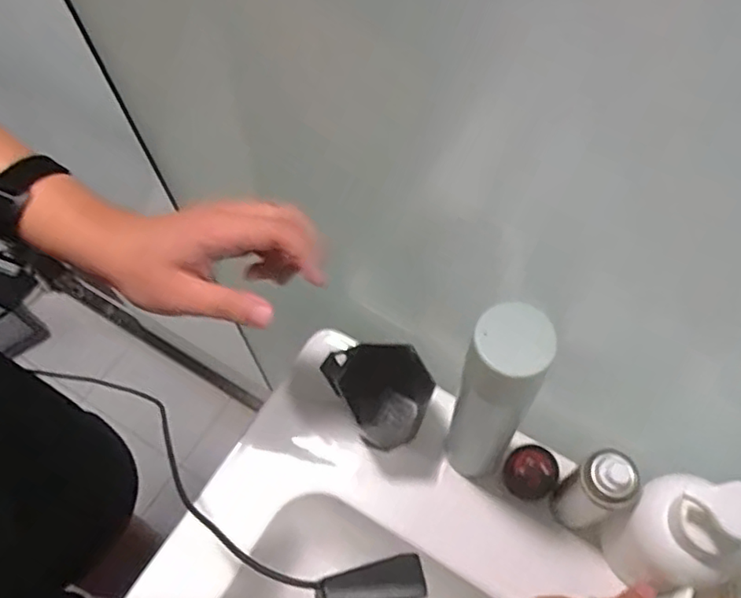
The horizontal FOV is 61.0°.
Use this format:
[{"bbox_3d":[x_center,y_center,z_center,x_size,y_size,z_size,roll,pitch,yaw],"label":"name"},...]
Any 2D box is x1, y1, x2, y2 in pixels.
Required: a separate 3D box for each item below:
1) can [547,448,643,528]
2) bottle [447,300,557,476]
[{"bbox_3d":[0.180,0.158,0.509,0.040,0.139,0.044,-31,64,-13],"label":"can"},{"bbox_3d":[0.090,0.083,0.482,0.054,0.267,0.049,24,66,15],"label":"bottle"}]

